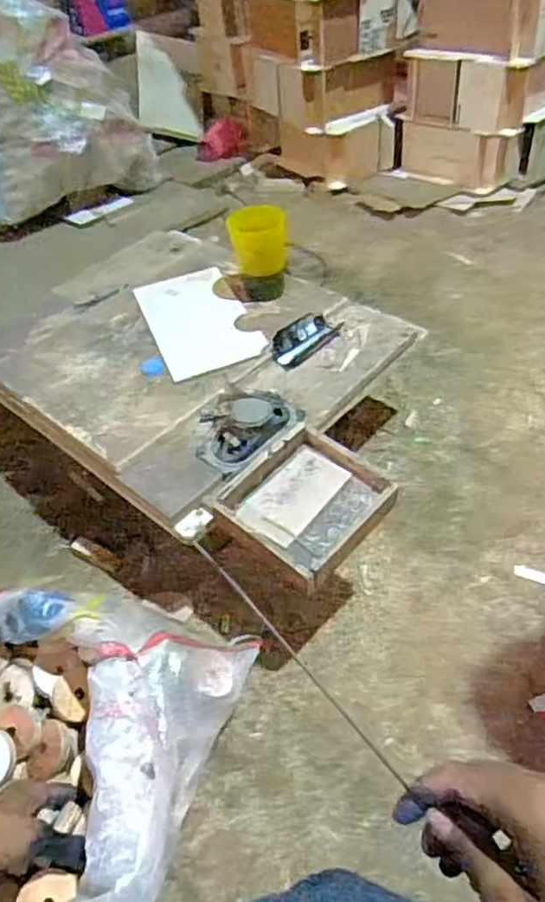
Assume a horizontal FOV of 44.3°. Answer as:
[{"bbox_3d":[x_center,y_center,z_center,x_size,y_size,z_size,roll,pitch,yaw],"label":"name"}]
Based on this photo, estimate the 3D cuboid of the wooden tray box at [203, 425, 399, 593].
[{"bbox_3d":[0.034,0.052,0.702,0.154,0.034,0.151,-37,51,-27],"label":"wooden tray box"}]

